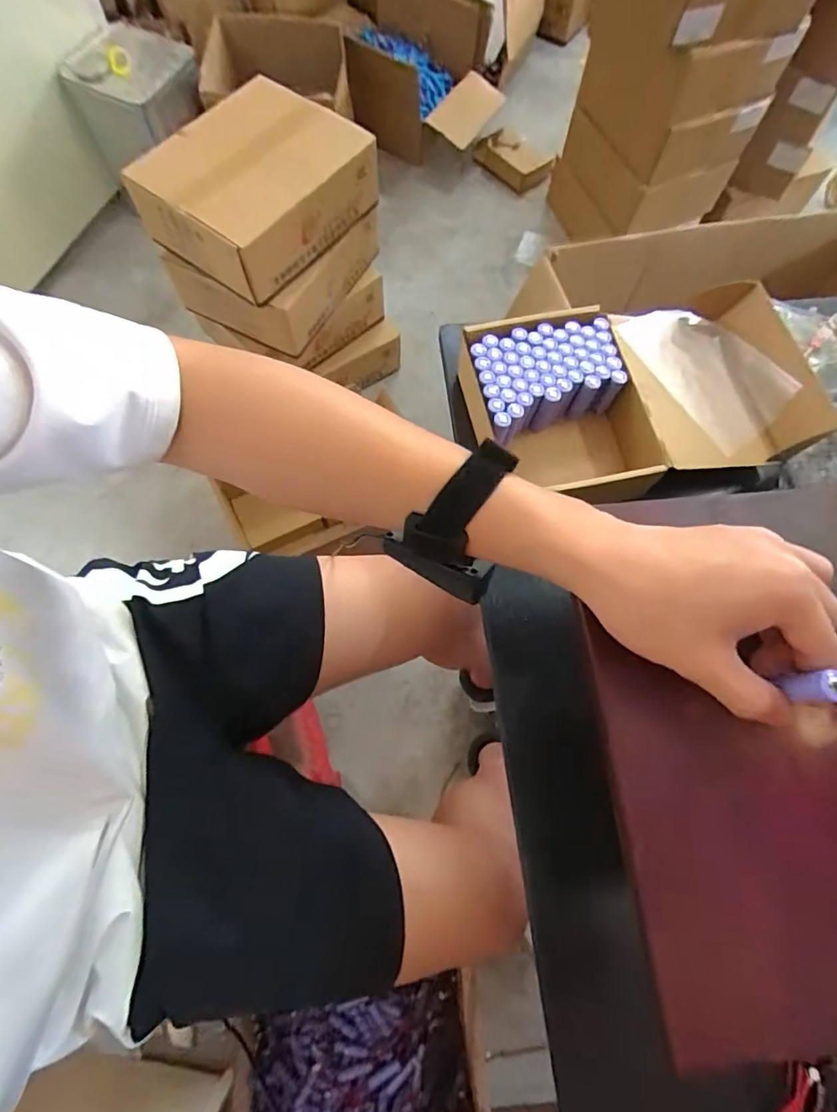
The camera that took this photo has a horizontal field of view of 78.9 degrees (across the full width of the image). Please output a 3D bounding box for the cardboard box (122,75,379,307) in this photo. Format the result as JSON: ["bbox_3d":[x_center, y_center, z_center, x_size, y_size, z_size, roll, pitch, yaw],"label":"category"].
[{"bbox_3d":[-0.280,-0.648,0.888,0.265,0.125,0.347,40,76,11],"label":"cardboard box"}]

